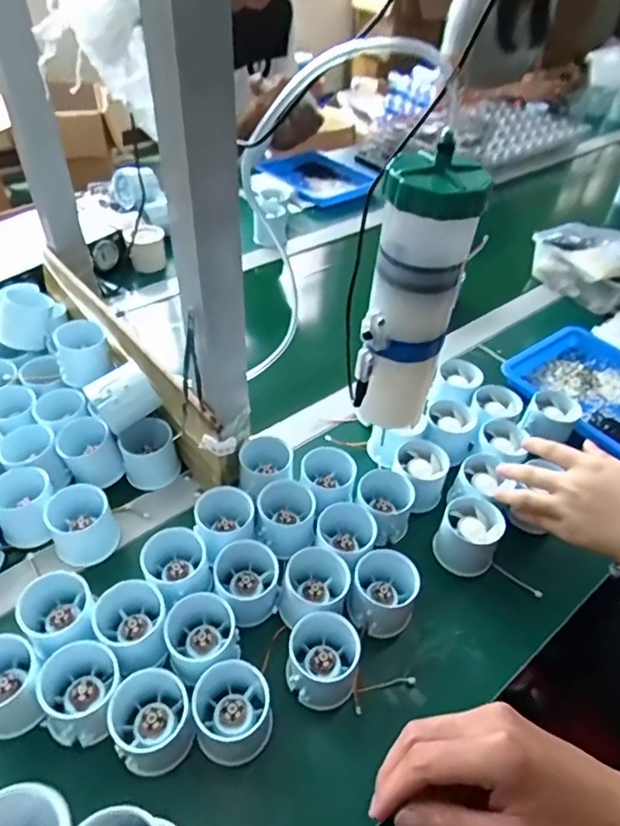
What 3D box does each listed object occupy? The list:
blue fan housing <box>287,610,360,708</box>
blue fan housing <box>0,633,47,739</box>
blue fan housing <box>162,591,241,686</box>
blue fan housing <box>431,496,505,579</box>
[{"bbox_3d":[0.009,0.190,0.427,0.053,0.060,0.055,2,44,-2],"label":"blue fan housing"},{"bbox_3d":[-0.220,0.196,0.398,0.052,0.047,0.056,-28,52,-28],"label":"blue fan housing"},{"bbox_3d":[-0.082,0.169,0.422,0.054,0.039,0.055,-19,48,-22],"label":"blue fan housing"},{"bbox_3d":[0.145,0.114,0.509,0.052,0.054,0.051,2,44,-2],"label":"blue fan housing"}]

